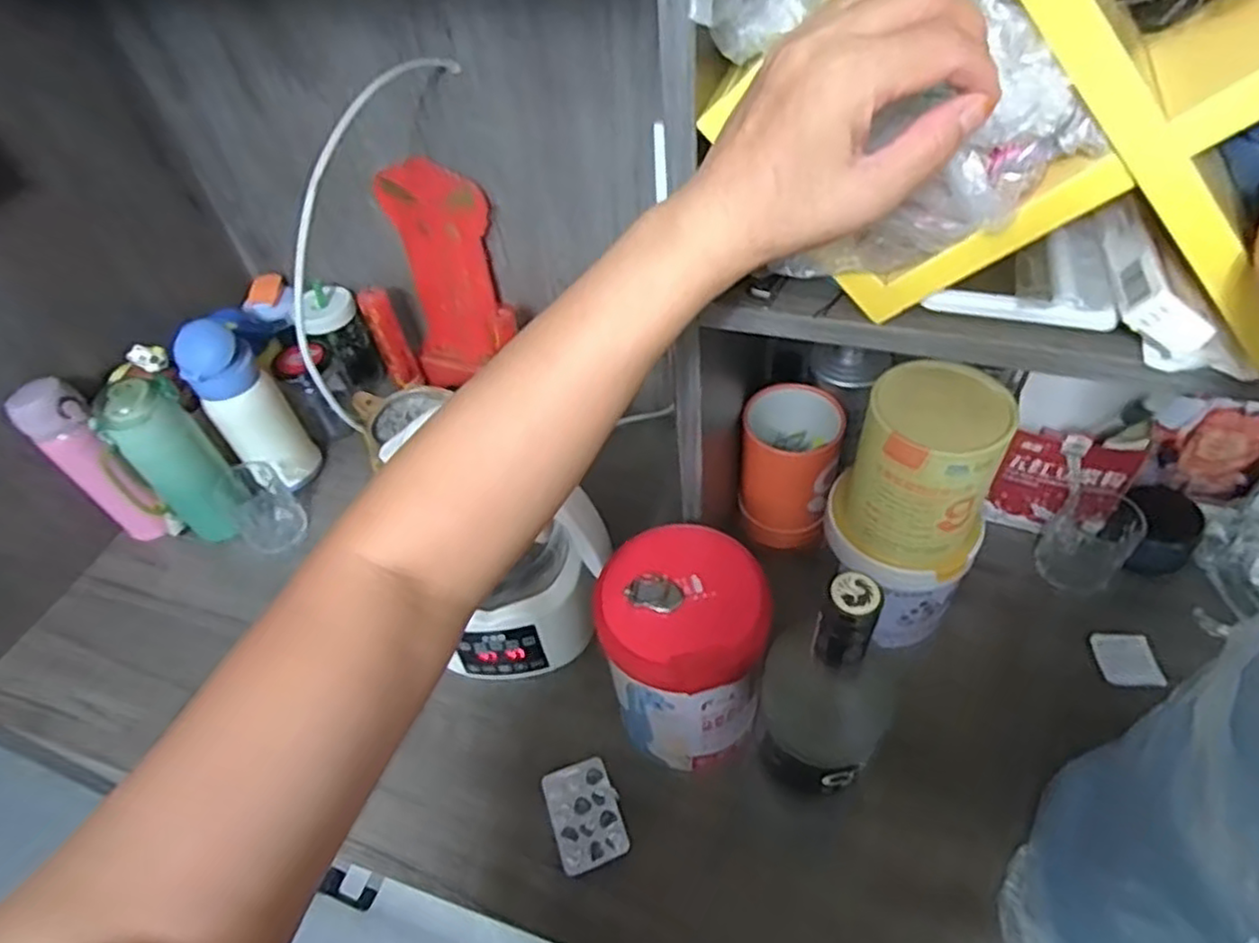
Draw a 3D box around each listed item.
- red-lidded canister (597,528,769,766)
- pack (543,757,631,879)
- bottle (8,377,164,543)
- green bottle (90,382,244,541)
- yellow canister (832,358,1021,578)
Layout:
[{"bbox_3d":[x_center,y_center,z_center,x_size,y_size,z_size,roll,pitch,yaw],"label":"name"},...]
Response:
[{"bbox_3d":[0.047,0.151,0.574,0.111,0.186,0.119,-3,49,4],"label":"red-lidded canister"},{"bbox_3d":[-0.038,0.292,0.601,0.056,0.007,0.084,-18,50,-9],"label":"pack"},{"bbox_3d":[-0.583,-0.008,0.781,0.065,0.215,0.055,-12,49,-4],"label":"bottle"},{"bbox_3d":[-0.494,-0.007,0.780,0.076,0.199,0.081,28,58,27],"label":"green bottle"},{"bbox_3d":[0.229,0.000,0.560,0.110,0.146,0.093,19,54,21],"label":"yellow canister"}]

